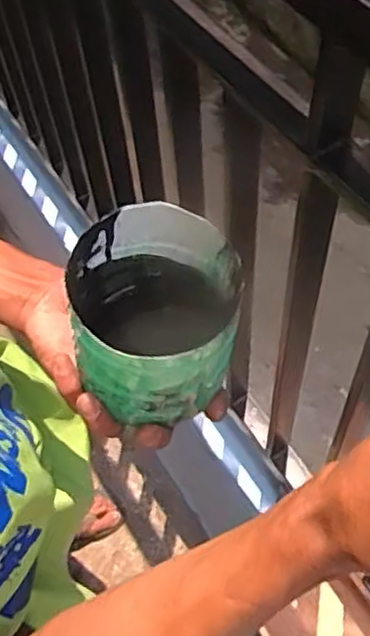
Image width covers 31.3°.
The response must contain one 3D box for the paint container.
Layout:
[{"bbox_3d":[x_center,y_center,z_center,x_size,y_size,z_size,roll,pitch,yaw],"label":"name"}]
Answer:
[{"bbox_3d":[-0.016,-0.003,0.401,0.092,0.089,0.103,-6,57,-3],"label":"paint container"}]

